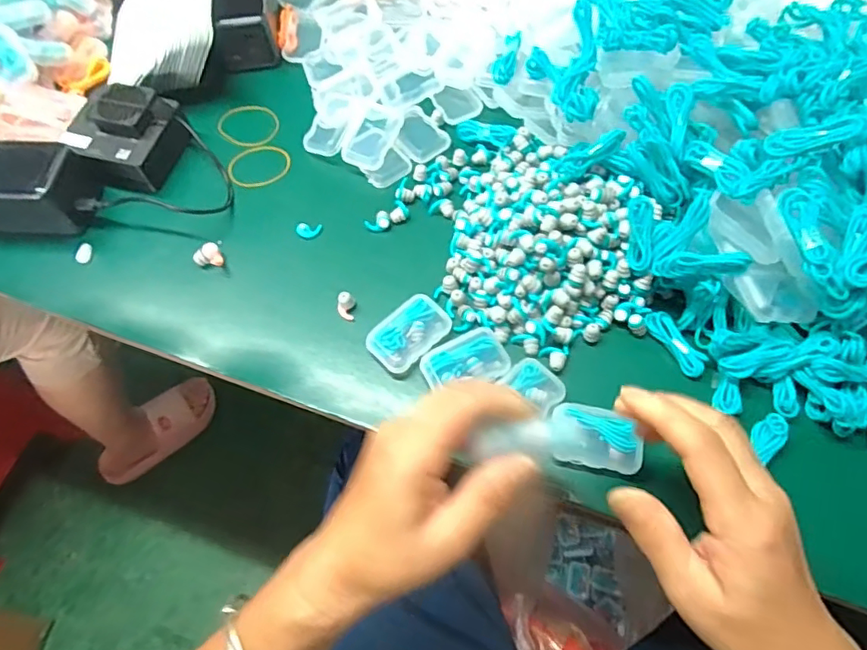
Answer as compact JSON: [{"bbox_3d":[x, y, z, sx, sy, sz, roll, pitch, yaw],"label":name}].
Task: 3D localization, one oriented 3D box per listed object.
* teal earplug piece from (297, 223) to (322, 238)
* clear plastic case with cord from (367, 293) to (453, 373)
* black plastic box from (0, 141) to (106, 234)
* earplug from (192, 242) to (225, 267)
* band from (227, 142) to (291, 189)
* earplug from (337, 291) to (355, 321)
[{"bbox_3d":[-0.096,-0.073,0.419,0.018,0.005,0.012,-4,64,0],"label":"teal earplug piece"},{"bbox_3d":[-0.017,0.006,0.374,0.055,0.016,0.036,-41,70,-17],"label":"clear plastic case with cord"},{"bbox_3d":[-0.330,-0.102,0.412,0.131,0.051,0.058,1,64,2],"label":"black plastic box"},{"bbox_3d":[-0.168,-0.050,0.406,0.019,0.014,0.018,-36,68,-15],"label":"earplug"},{"bbox_3d":[-0.146,-0.135,0.452,0.050,0.004,0.046,-32,67,-13],"label":"band"},{"bbox_3d":[-0.062,-0.013,0.387,0.013,0.014,0.017,-17,65,-7],"label":"earplug"}]

